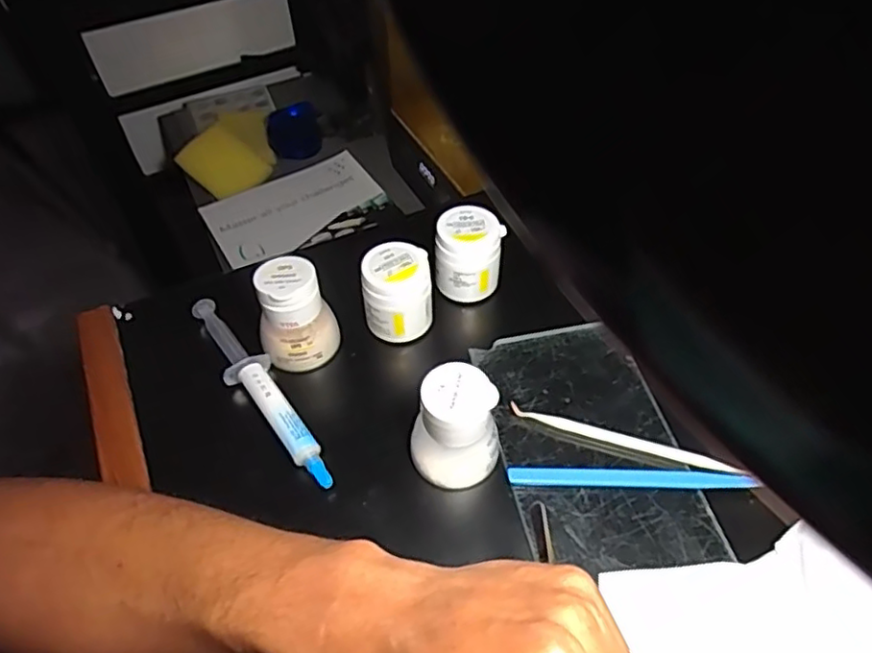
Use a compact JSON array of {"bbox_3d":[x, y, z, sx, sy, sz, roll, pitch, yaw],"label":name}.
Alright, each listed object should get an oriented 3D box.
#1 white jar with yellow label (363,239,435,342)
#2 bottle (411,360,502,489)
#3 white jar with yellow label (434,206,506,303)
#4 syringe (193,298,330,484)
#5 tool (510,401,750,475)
[{"bbox_3d":[-0.025,-0.022,0.424,0.046,0.052,0.043,-1,51,2],"label":"white jar with yellow label"},{"bbox_3d":[0.010,0.055,0.351,0.040,0.058,0.040,-1,51,2],"label":"bottle"},{"bbox_3d":[0.023,-0.048,0.447,0.046,0.053,0.049,10,52,11],"label":"white jar with yellow label"},{"bbox_3d":[-0.108,0.036,0.396,0.026,0.019,0.152,-30,56,-20],"label":"syringe"},{"bbox_3d":[0.109,0.066,0.377,0.132,0.005,0.007,13,53,13],"label":"tool"}]

